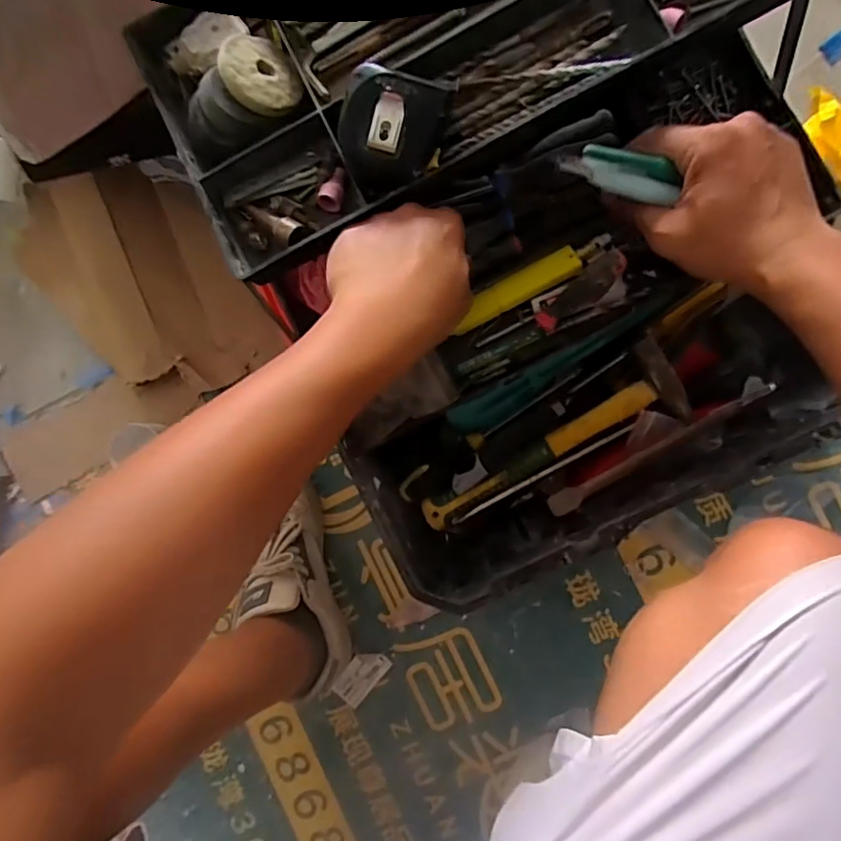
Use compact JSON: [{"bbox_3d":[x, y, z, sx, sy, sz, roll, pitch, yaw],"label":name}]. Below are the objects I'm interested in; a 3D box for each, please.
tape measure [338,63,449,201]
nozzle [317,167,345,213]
[{"bbox_3d":[-0.019,-0.186,0.358,0.062,0.034,0.072,17,106,-7],"label":"tape measure"},{"bbox_3d":[-0.063,-0.168,0.391,0.015,0.015,0.031,17,81,5],"label":"nozzle"}]

